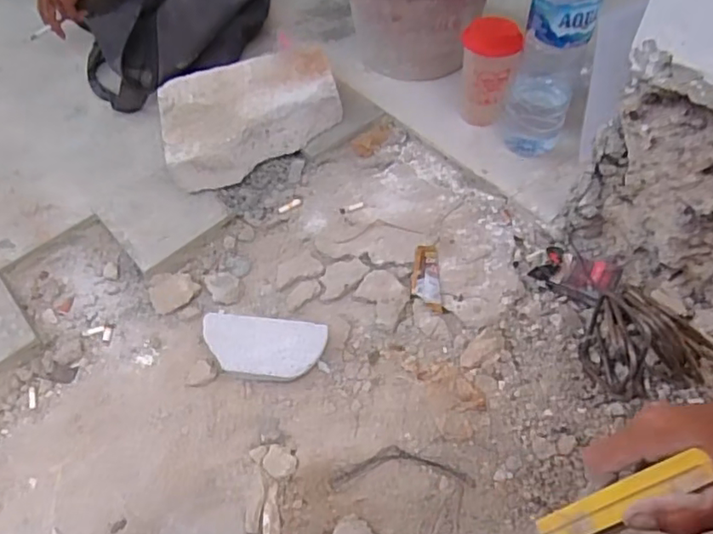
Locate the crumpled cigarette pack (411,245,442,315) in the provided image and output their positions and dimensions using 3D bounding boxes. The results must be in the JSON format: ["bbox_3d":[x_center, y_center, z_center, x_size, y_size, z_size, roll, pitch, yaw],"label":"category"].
[{"bbox_3d":[0.092,0.014,0.777,0.038,0.010,0.107,0,49,0],"label":"crumpled cigarette pack"}]

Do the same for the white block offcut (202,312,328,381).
[{"bbox_3d":[-0.117,0.099,0.727,0.153,0.022,0.075,4,67,4],"label":"white block offcut"}]

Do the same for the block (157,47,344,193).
[{"bbox_3d":[-0.162,-0.234,0.909,0.271,0.115,0.196,-14,51,-11],"label":"block"}]

